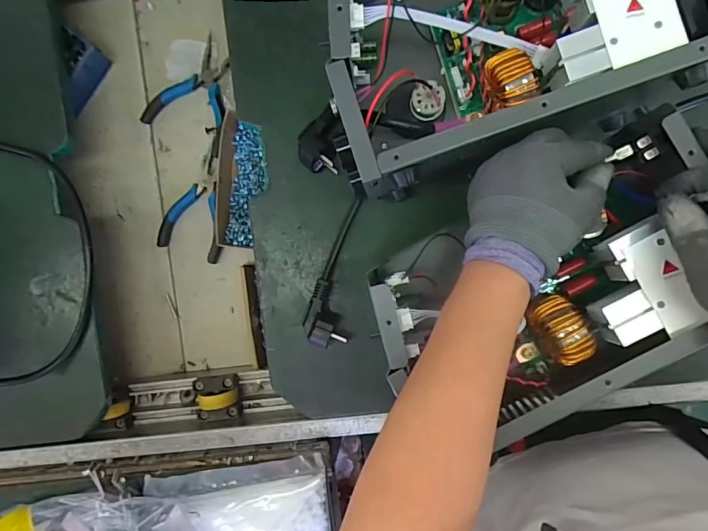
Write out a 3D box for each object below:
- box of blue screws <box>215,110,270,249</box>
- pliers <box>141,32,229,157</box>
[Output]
[{"bbox_3d":[-0.146,-0.106,0.577,0.053,0.034,0.162,4,93,3],"label":"box of blue screws"},{"bbox_3d":[-0.202,-0.226,0.582,0.114,0.022,0.131,26,94,2],"label":"pliers"}]

